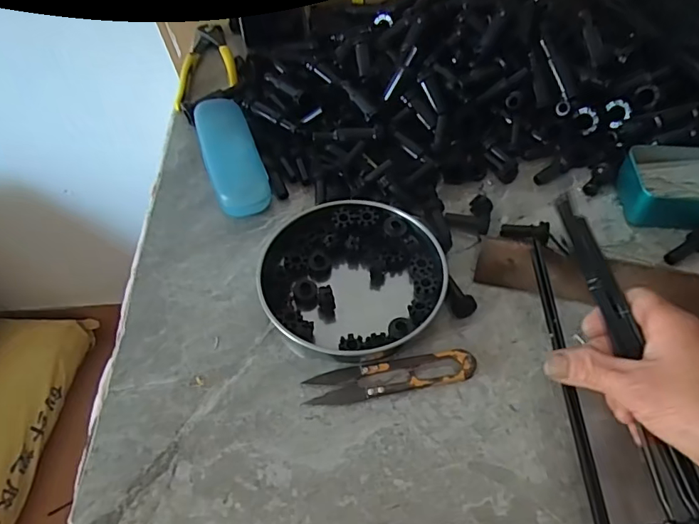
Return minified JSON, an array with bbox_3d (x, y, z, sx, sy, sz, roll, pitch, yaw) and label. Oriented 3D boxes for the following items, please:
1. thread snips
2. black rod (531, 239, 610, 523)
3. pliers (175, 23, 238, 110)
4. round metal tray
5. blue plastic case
[{"bbox_3d":[0.029,0.079,0.355,0.116,0.010,0.025,-8,52,-4],"label":"thread snips"},{"bbox_3d":[0.144,0.080,0.336,0.009,0.009,0.219,-1,57,1],"label":"black rod"},{"bbox_3d":[-0.160,-0.232,0.597,0.062,0.015,0.164,-4,52,-1],"label":"pliers"},{"bbox_3d":[0.002,0.010,0.399,0.136,0.025,0.135,-1,52,1],"label":"round metal tray"},{"bbox_3d":[-0.113,-0.102,0.487,0.048,0.026,0.151,-17,54,-11],"label":"blue plastic case"}]

